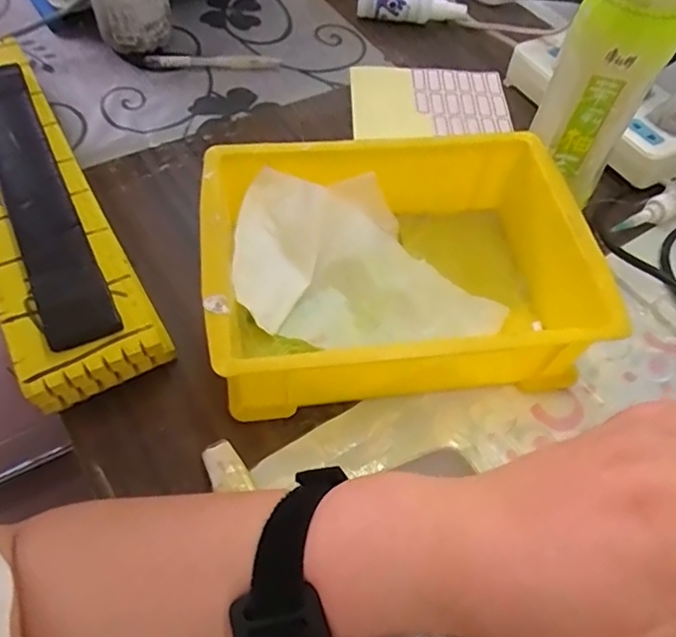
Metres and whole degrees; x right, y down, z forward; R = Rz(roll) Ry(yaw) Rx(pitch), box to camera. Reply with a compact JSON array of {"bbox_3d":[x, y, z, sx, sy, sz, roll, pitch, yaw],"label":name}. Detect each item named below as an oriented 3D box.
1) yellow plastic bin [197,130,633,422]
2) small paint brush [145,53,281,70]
[{"bbox_3d":[0.038,-0.035,0.394,0.237,0.075,0.167,-5,57,-8],"label":"yellow plastic bin"},{"bbox_3d":[-0.120,-0.247,0.561,0.126,0.014,0.016,-6,57,-9],"label":"small paint brush"}]

